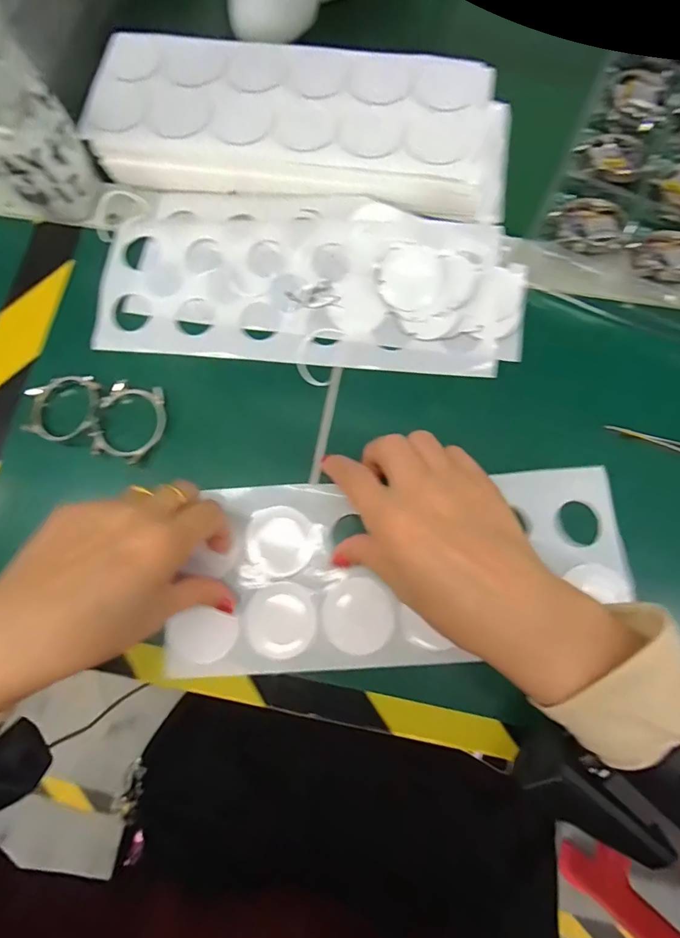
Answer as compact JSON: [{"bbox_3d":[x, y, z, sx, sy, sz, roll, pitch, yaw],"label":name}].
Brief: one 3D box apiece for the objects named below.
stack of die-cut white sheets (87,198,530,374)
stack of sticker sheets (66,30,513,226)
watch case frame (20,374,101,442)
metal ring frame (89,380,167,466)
[{"bbox_3d":[-0.021,-0.132,0.320,0.289,0.012,0.113,4,83,4],"label":"stack of die-cut white sheets"},{"bbox_3d":[-0.027,-0.246,0.326,0.300,0.035,0.101,6,78,3],"label":"stack of sticker sheets"},{"bbox_3d":[-0.185,-0.042,0.302,0.056,0.008,0.045,-4,70,10],"label":"watch case frame"},{"bbox_3d":[-0.139,-0.031,0.299,0.044,0.010,0.053,14,79,5],"label":"metal ring frame"}]

